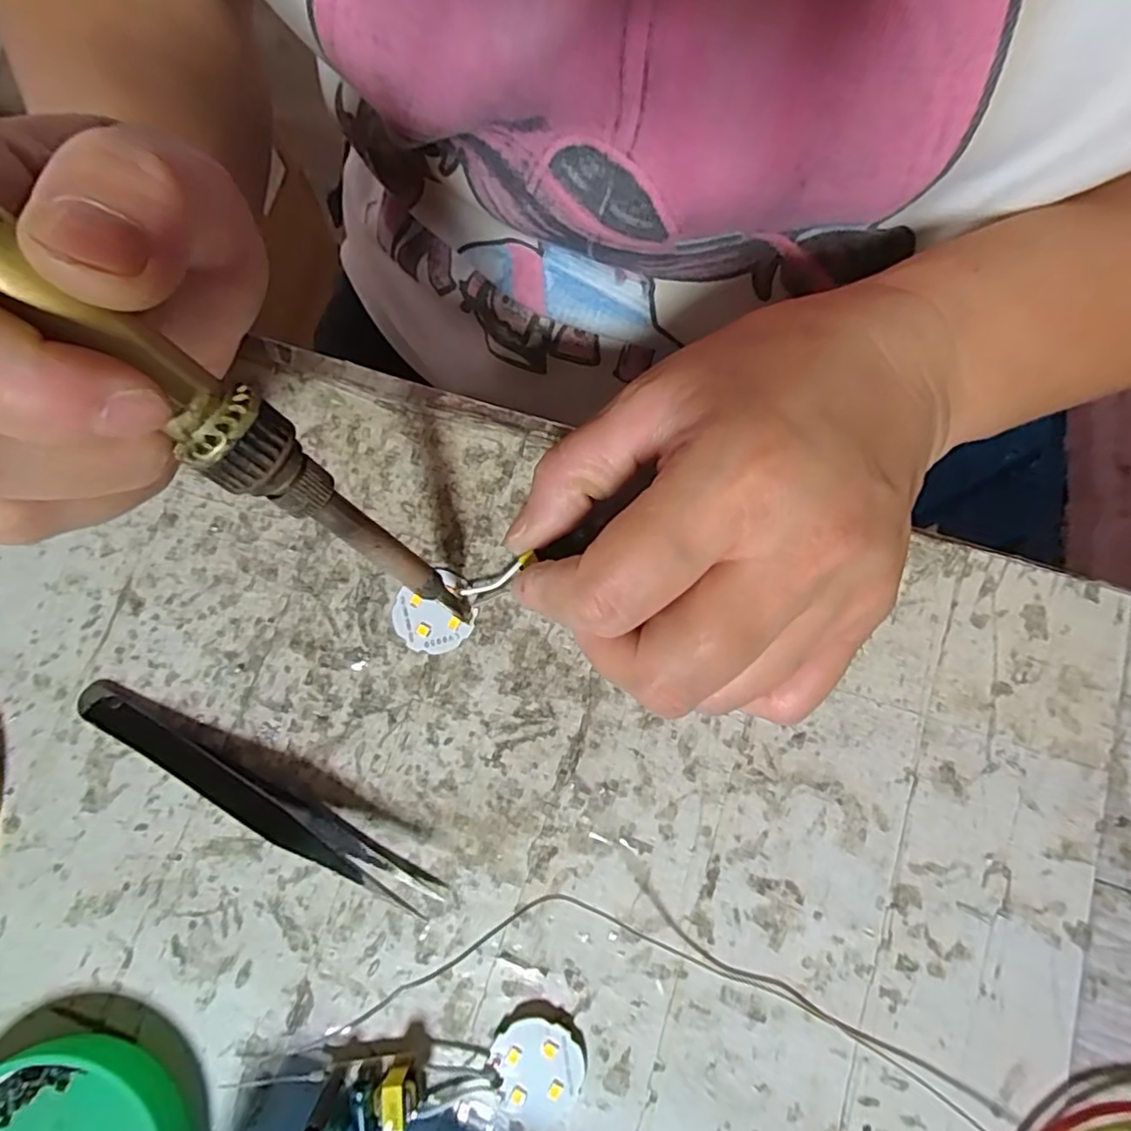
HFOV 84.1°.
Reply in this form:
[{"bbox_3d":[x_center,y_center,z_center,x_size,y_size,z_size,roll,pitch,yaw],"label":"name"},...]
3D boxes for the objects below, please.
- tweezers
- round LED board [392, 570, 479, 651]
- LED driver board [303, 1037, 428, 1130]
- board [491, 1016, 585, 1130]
[{"bbox_3d":[-0.086,0.062,0.166,0.113,0.014,0.012,28,79,7],"label":"tweezers"},{"bbox_3d":[-0.039,0.014,0.181,0.022,0.004,0.022,0,77,1],"label":"round LED board"},{"bbox_3d":[-0.049,0.128,0.151,0.028,0.013,0.014,-12,77,-2],"label":"LED driver board"},{"bbox_3d":[-0.006,0.126,0.155,0.021,0.004,0.025,-8,77,-1],"label":"board"}]

